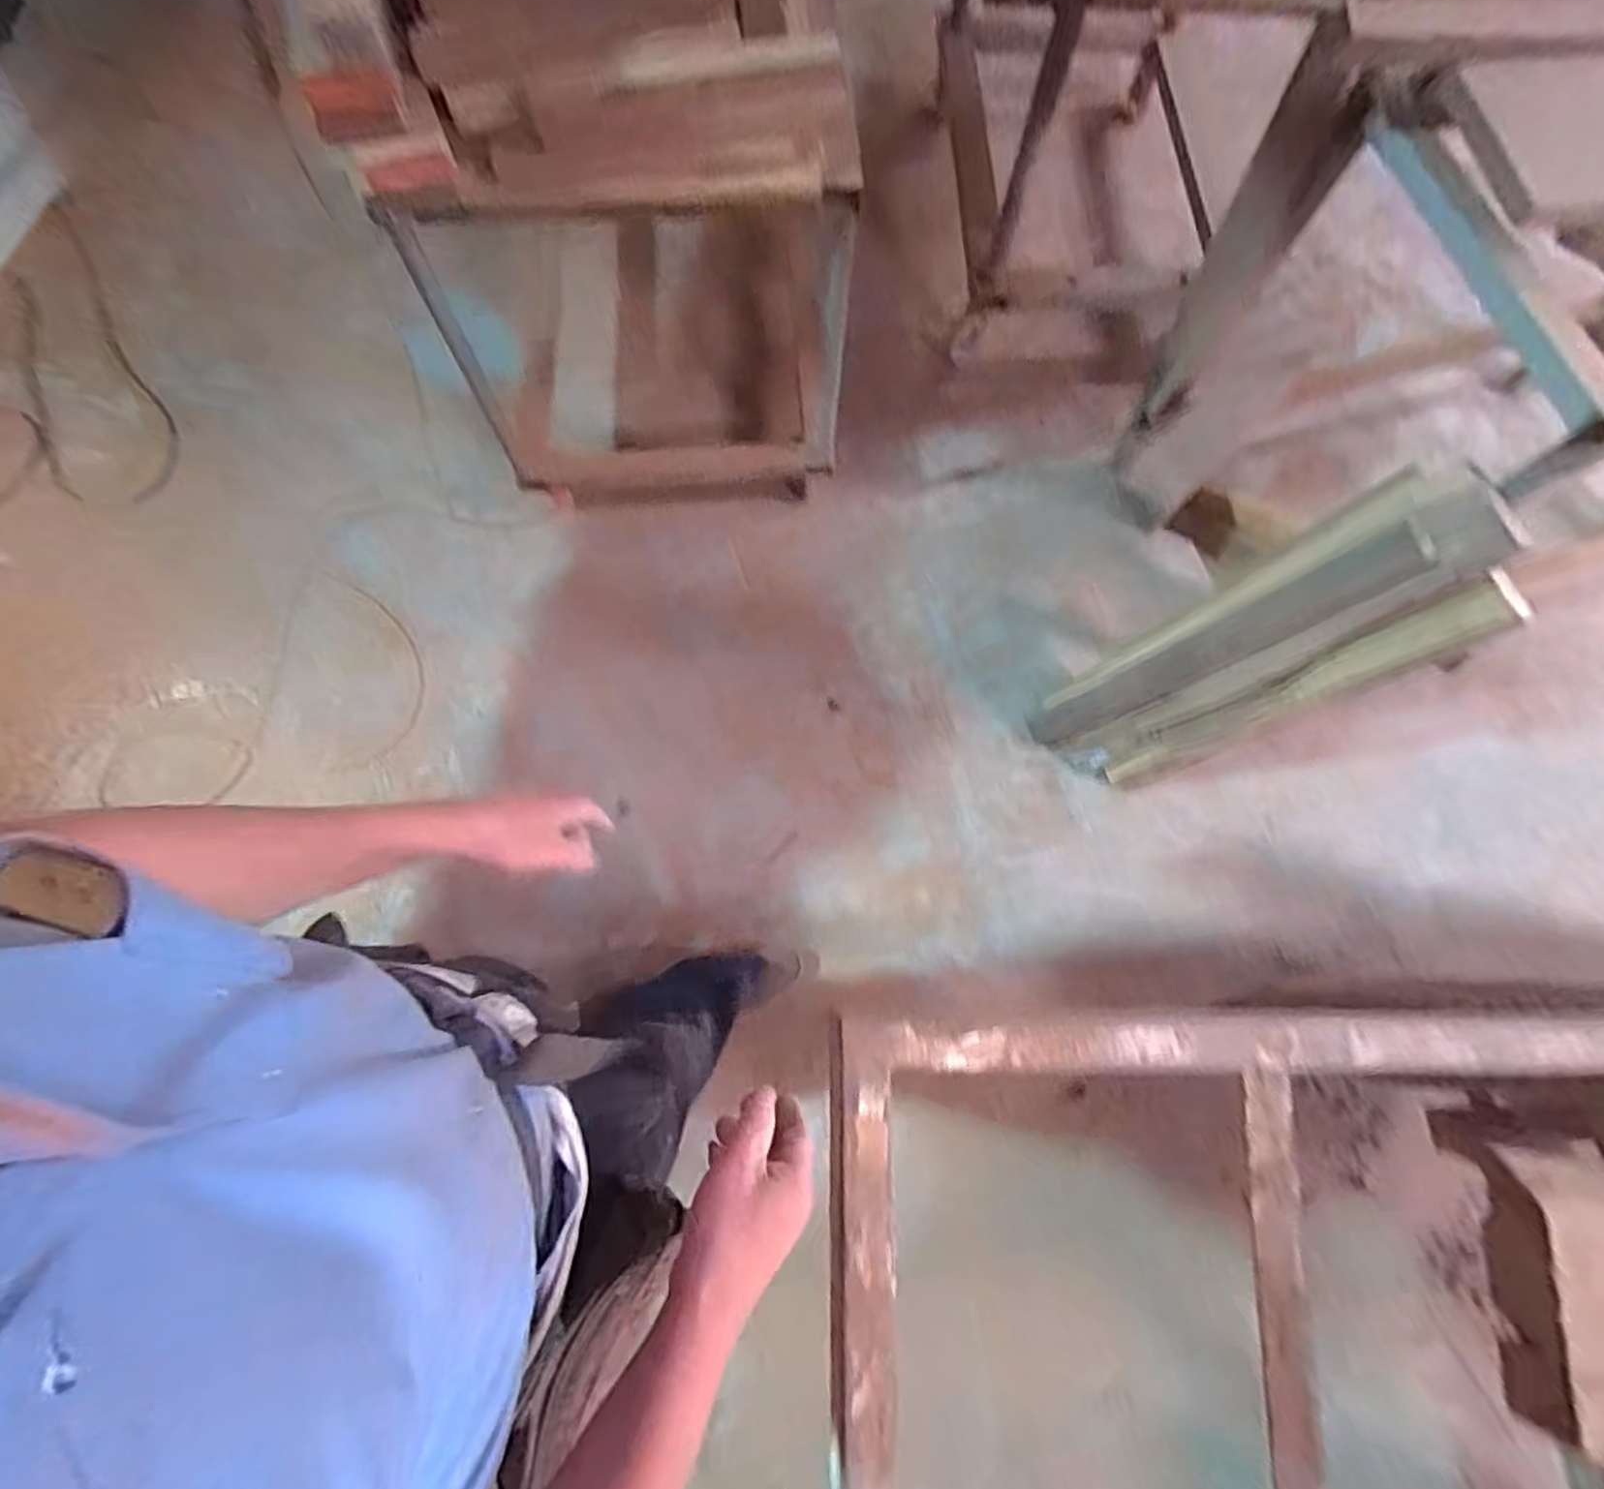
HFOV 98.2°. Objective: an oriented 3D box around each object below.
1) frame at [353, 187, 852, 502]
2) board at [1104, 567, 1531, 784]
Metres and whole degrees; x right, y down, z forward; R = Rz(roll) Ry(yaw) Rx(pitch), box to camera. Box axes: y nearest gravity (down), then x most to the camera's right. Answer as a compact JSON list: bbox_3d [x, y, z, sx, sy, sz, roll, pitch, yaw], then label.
[{"bbox_3d":[-0.239,-0.636,1.204,0.673,0.720,0.203,-14,73,-5],"label":"frame"},{"bbox_3d":[0.734,-0.066,1.105,0.082,0.622,0.022,43,55,-4],"label":"board"}]

